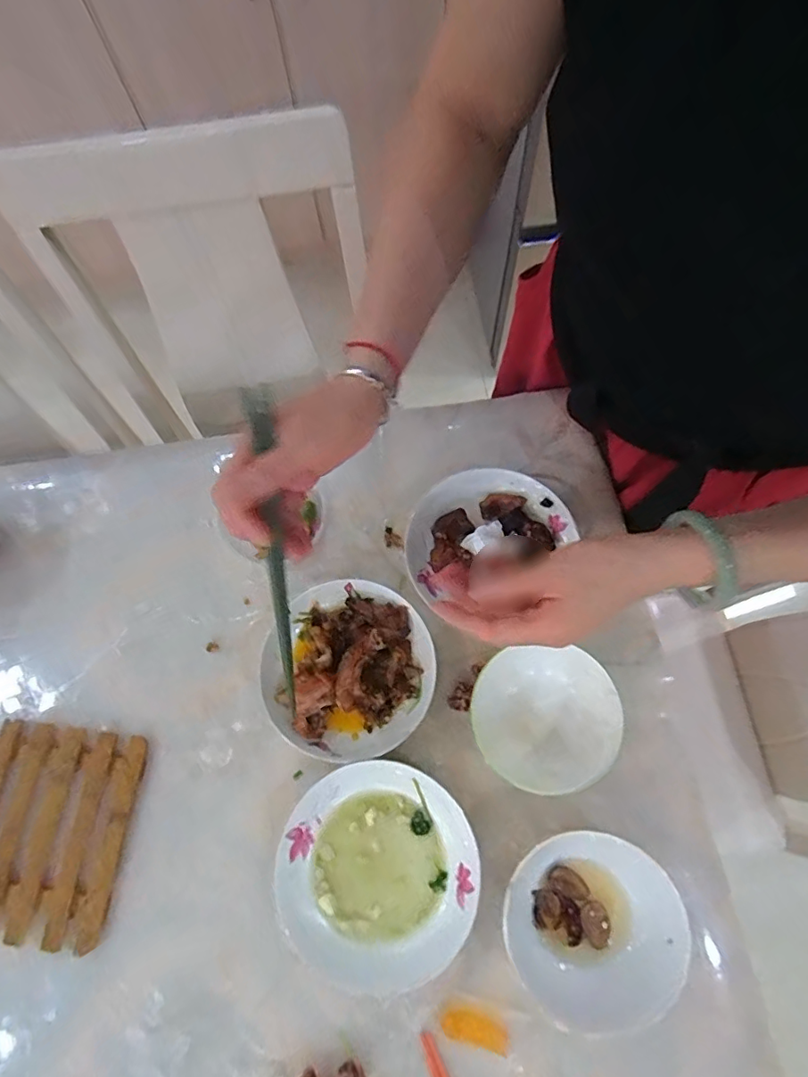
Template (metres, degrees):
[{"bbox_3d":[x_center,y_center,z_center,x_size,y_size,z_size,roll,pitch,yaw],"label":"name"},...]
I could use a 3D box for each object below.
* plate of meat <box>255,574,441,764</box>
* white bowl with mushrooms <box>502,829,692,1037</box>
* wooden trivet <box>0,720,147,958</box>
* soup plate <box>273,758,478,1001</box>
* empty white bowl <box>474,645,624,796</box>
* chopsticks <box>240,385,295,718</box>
[{"bbox_3d":[-0.053,0.124,0.512,0.157,0.044,0.160,-1,72,2],"label":"plate of meat"},{"bbox_3d":[0.147,0.308,0.432,0.127,0.059,0.126,-1,72,2],"label":"white bowl with mushrooms"},{"bbox_3d":[-0.341,0.269,0.493,0.170,0.011,0.176,7,72,4],"label":"wooden trivet"},{"bbox_3d":[-0.025,0.287,0.463,0.162,0.028,0.170,-1,72,2],"label":"soup plate"},{"bbox_3d":[0.122,0.160,0.477,0.118,0.064,0.115,-1,72,2],"label":"empty white bowl"},{"bbox_3d":[-0.087,0.016,0.363,0.014,0.016,0.229,-2,107,1],"label":"chopsticks"}]

